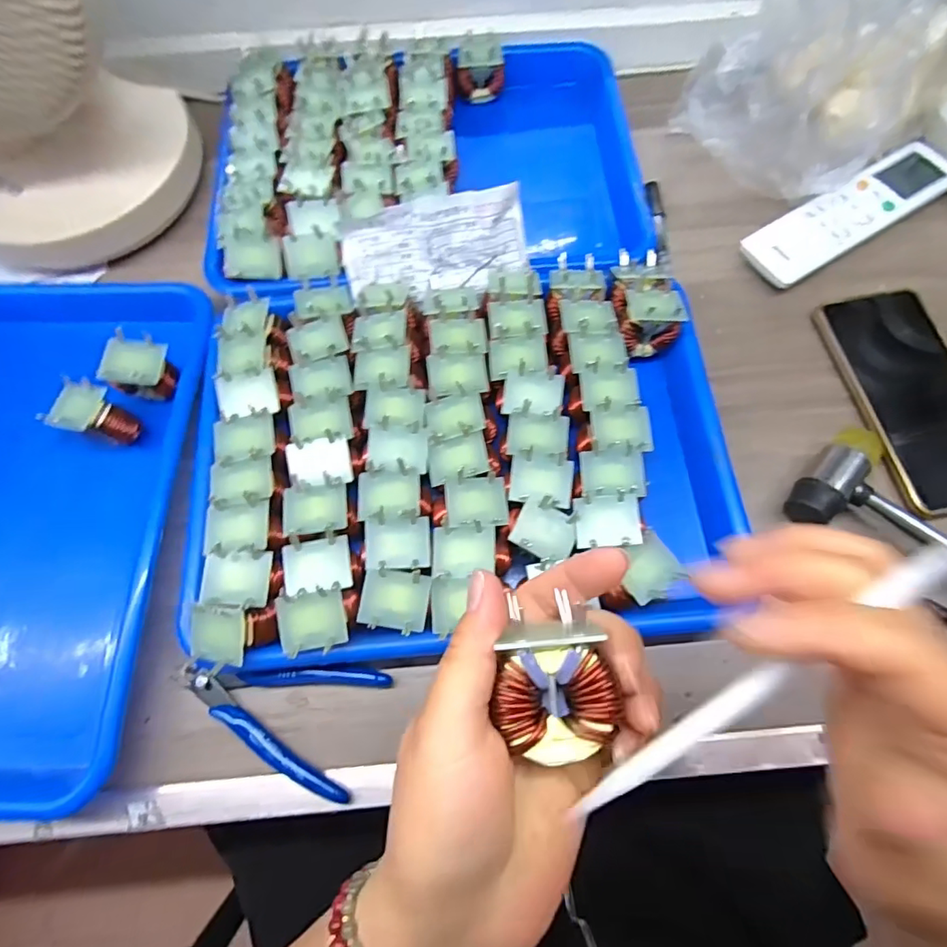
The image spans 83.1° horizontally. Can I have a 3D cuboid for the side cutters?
[{"bbox_3d":[-0.111,0.141,0.299,0.121,0.018,0.063,4,70,2],"label":"side cutters"}]

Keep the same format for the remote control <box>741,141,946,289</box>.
[{"bbox_3d":[0.295,-0.203,0.413,0.191,0.015,0.049,-31,72,-10],"label":"remote control"}]

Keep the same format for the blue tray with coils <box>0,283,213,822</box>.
[{"bbox_3d":[-0.310,0.023,0.337,0.250,0.054,0.342,-1,70,1],"label":"blue tray with coils"}]

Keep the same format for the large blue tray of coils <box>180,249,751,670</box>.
[{"bbox_3d":[-0.007,-0.016,0.335,0.325,0.052,0.243,-5,70,-1],"label":"large blue tray of coils"}]

